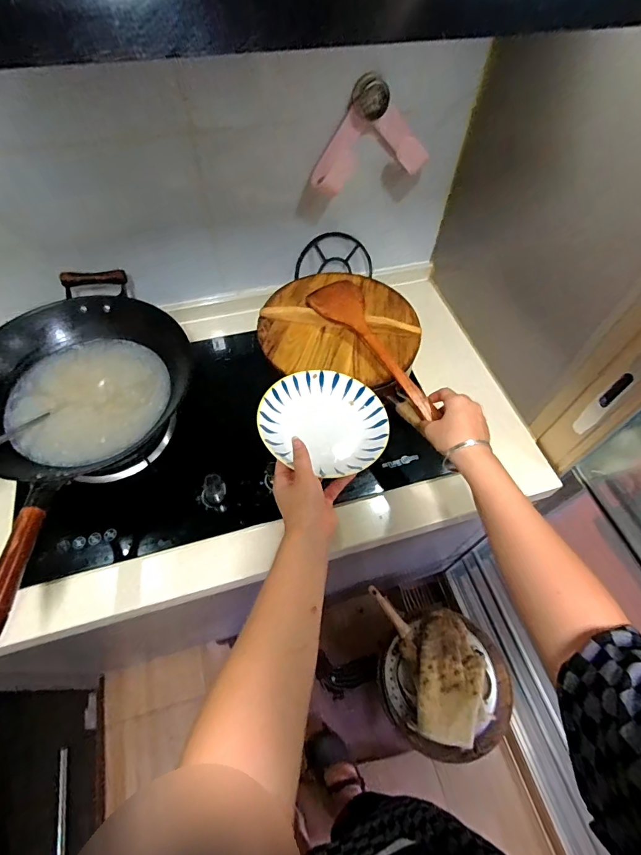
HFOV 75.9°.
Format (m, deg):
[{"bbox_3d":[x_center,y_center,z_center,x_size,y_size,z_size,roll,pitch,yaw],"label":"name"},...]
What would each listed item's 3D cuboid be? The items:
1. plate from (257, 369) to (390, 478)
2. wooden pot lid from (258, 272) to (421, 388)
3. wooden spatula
[{"bbox_3d":[0.007,-0.010,0.566,0.170,0.033,0.156,1,62,-2],"label":"plate"},{"bbox_3d":[0.032,-0.180,0.709,0.264,0.038,0.254,1,58,-2],"label":"wooden pot lid"},{"bbox_3d":[0.082,-0.138,0.663,0.092,0.025,0.302,-24,64,-14],"label":"wooden spatula"}]

